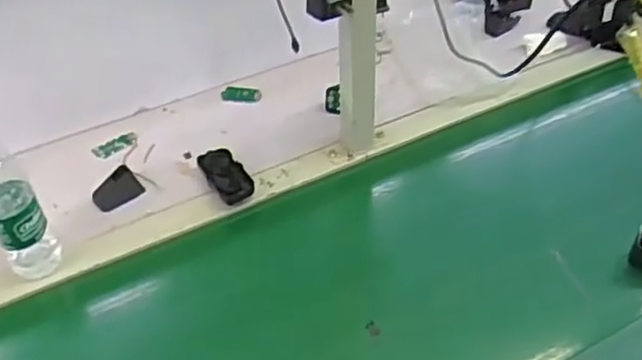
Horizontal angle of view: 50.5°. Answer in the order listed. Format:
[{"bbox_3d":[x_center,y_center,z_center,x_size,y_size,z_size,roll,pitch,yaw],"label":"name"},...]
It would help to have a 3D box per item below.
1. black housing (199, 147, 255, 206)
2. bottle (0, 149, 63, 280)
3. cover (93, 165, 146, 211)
[{"bbox_3d":[-0.137,-0.008,0.975,0.051,0.022,0.113,-26,50,-22],"label":"black housing"},{"bbox_3d":[-0.369,0.032,0.810,0.060,0.235,0.063,-26,50,-22],"label":"bottle"},{"bbox_3d":[-0.291,0.012,0.968,0.068,0.028,0.046,-26,50,-22],"label":"cover"}]

